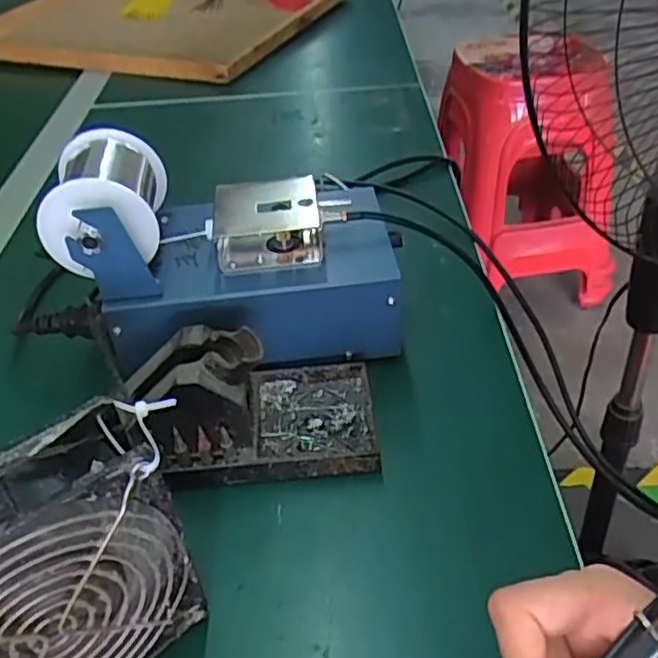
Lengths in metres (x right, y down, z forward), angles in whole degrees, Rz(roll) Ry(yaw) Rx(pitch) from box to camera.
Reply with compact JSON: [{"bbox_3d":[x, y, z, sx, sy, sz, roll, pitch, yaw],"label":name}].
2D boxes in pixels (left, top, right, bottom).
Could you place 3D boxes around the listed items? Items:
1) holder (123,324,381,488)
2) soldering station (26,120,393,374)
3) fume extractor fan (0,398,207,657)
[{"bbox_3d":[-0.046,0.037,0.395,0.143,0.070,0.078,-5,40,-2],"label":"holder"},{"bbox_3d":[-0.062,-0.047,0.444,0.208,0.133,0.108,-6,40,-4],"label":"soldering station"},{"bbox_3d":[-0.114,0.104,0.277,0.130,0.115,0.048,-31,47,-29],"label":"fume extractor fan"}]

